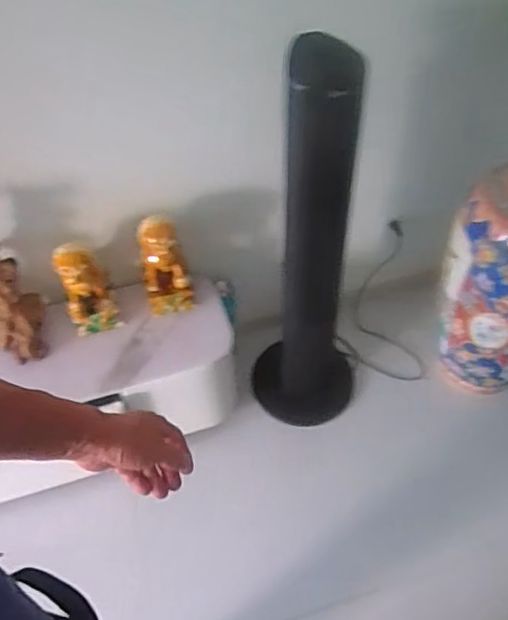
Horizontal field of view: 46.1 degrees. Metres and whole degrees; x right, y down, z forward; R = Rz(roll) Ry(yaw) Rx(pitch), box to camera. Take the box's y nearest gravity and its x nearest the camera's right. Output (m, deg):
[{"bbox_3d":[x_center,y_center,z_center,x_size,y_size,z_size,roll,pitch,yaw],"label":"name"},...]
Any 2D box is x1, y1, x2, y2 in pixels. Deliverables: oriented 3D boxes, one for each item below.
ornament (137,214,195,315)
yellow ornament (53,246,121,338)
[{"bbox_3d":[-0.221,-0.108,1.422,0.102,0.294,0.103,-19,52,-11],"label":"ornament"},{"bbox_3d":[-0.391,-0.055,1.371,0.106,0.264,0.086,-22,53,-13],"label":"yellow ornament"}]

